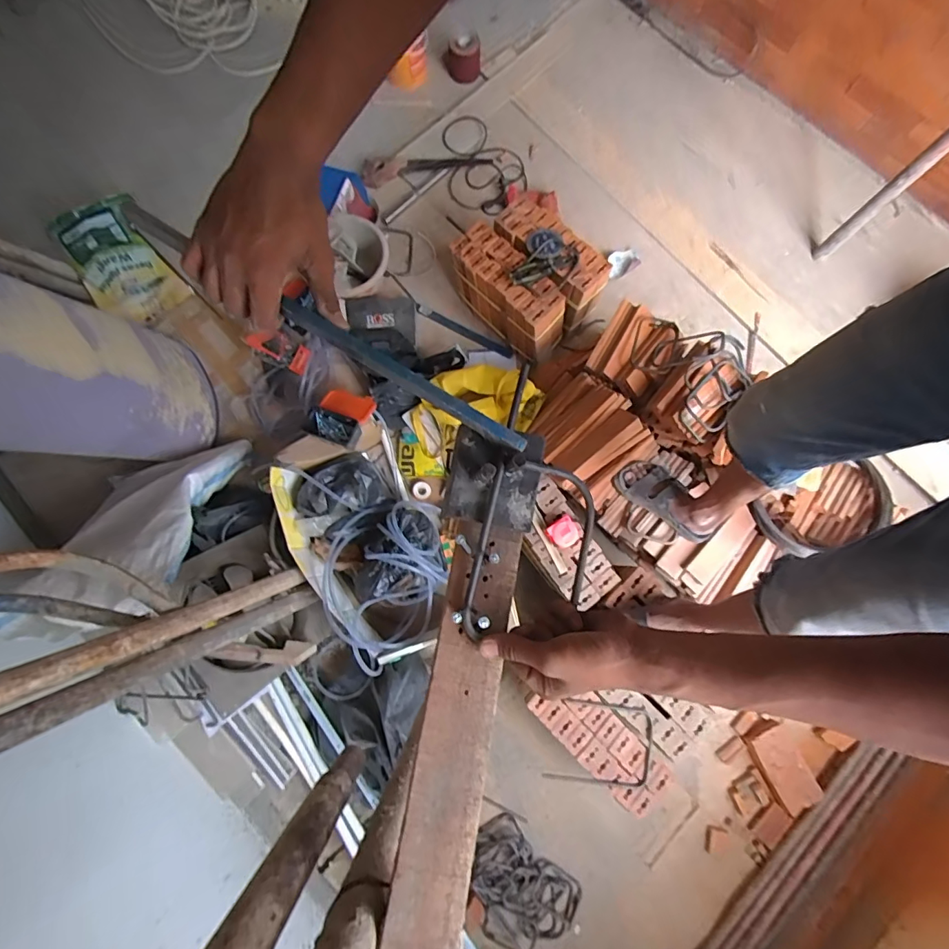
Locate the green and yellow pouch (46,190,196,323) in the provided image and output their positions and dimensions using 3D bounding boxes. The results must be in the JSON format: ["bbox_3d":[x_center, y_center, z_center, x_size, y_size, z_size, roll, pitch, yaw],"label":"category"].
[{"bbox_3d":[-1.106,-0.667,1.456,0.249,0.160,0.352,-35,81,-7],"label":"green and yellow pouch"}]

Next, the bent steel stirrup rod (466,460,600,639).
[{"bbox_3d":[0.053,0.070,0.412,0.098,0.020,0.160,14,79,3],"label":"bent steel stirrup rod"}]

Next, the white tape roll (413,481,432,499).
[{"bbox_3d":[-0.154,0.044,1.372,0.051,0.015,0.055,0,79,0],"label":"white tape roll"}]

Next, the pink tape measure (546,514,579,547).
[{"bbox_3d":[0.211,0.141,1.123,0.071,0.033,0.064,-33,80,-6],"label":"pink tape measure"}]

